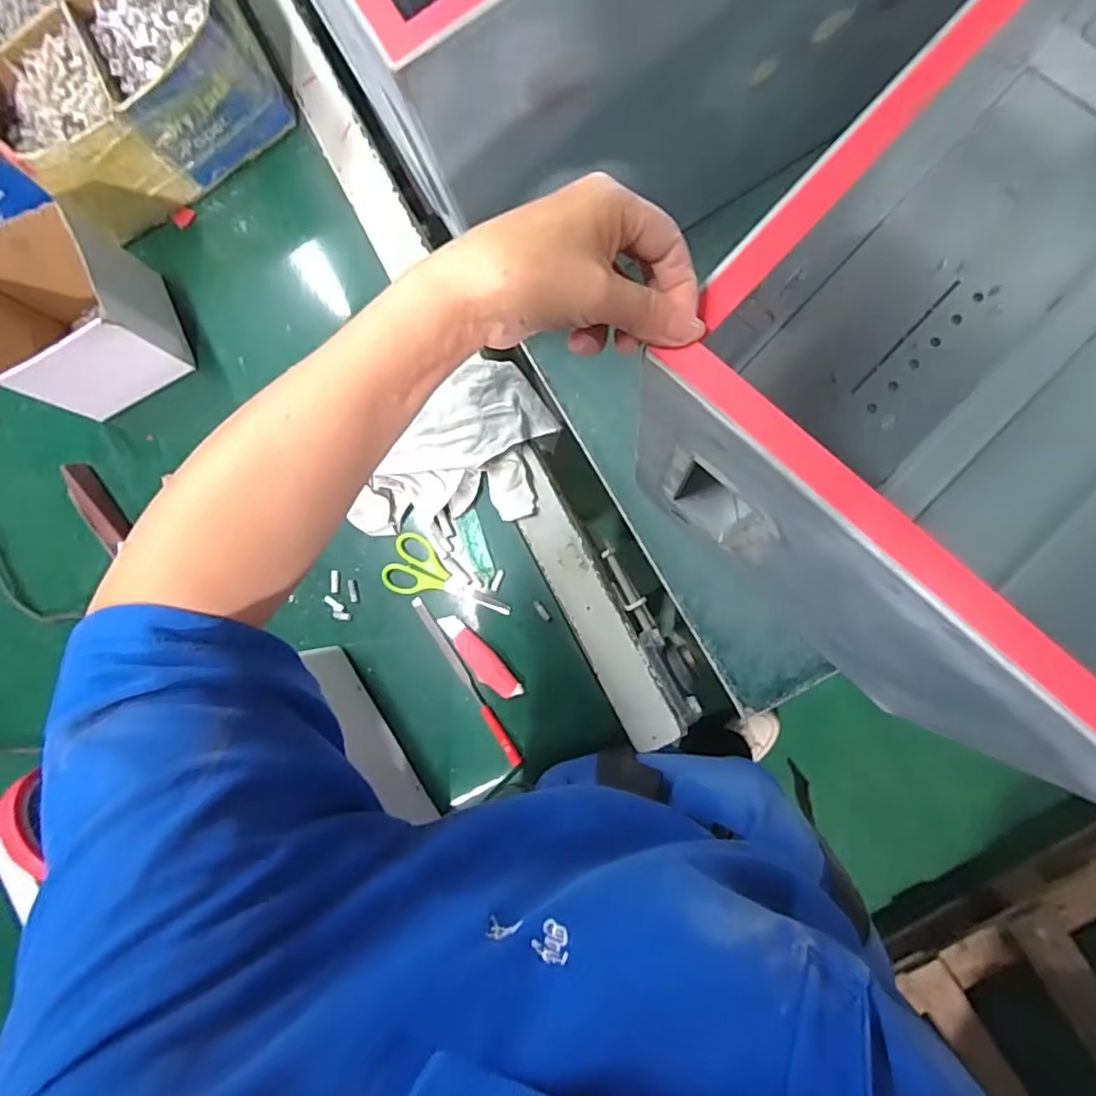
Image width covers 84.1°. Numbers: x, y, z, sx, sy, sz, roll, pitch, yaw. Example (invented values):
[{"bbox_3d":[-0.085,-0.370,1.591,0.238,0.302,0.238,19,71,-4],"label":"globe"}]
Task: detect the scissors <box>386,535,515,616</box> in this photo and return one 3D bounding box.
[{"bbox_3d":[-0.098,0.036,0.592,0.129,0.005,0.057,26,89,9],"label":"scissors"}]

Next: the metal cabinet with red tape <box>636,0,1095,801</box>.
[{"bbox_3d":[0.357,-0.172,0.398,0.324,0.323,0.553,40,91,9],"label":"metal cabinet with red tape"}]

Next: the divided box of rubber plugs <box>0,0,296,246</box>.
[{"bbox_3d":[-0.477,-0.560,0.642,0.260,0.127,0.400,-32,82,4],"label":"divided box of rubber plugs"}]

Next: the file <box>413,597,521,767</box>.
[{"bbox_3d":[-0.078,0.124,0.574,0.011,0.010,0.182,-34,82,4],"label":"file"}]

